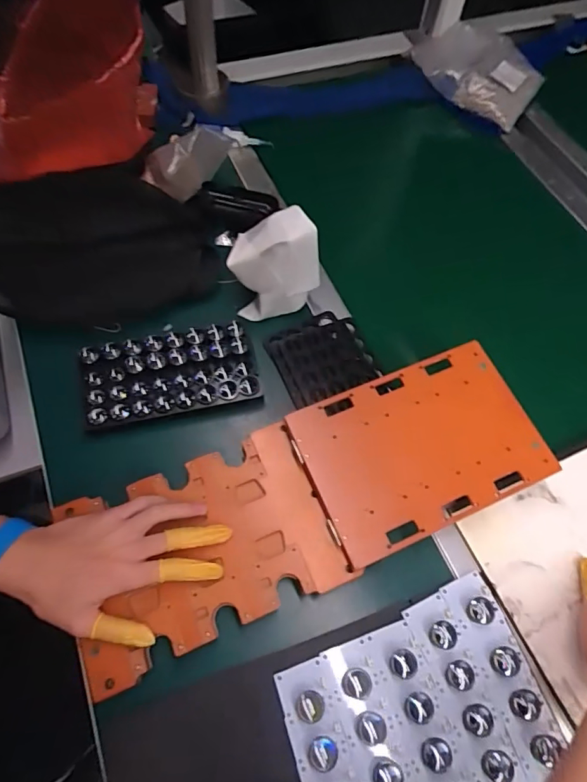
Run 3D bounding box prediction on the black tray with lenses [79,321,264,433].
[{"bbox_3d":[-0.137,-0.018,0.537,0.190,0.028,0.100,-11,64,-9],"label":"black tray with lenses"}]

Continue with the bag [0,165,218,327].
[{"bbox_3d":[-0.257,-0.187,0.616,0.294,0.044,0.234,-15,64,-10],"label":"bag"}]

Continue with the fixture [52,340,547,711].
[{"bbox_3d":[0.020,0.098,0.460,0.453,0.024,0.168,-25,66,-10],"label":"fixture"}]

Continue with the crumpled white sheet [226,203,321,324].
[{"bbox_3d":[-0.024,-0.149,0.565,0.101,0.116,0.068,-10,64,-8],"label":"crumpled white sheet"}]

